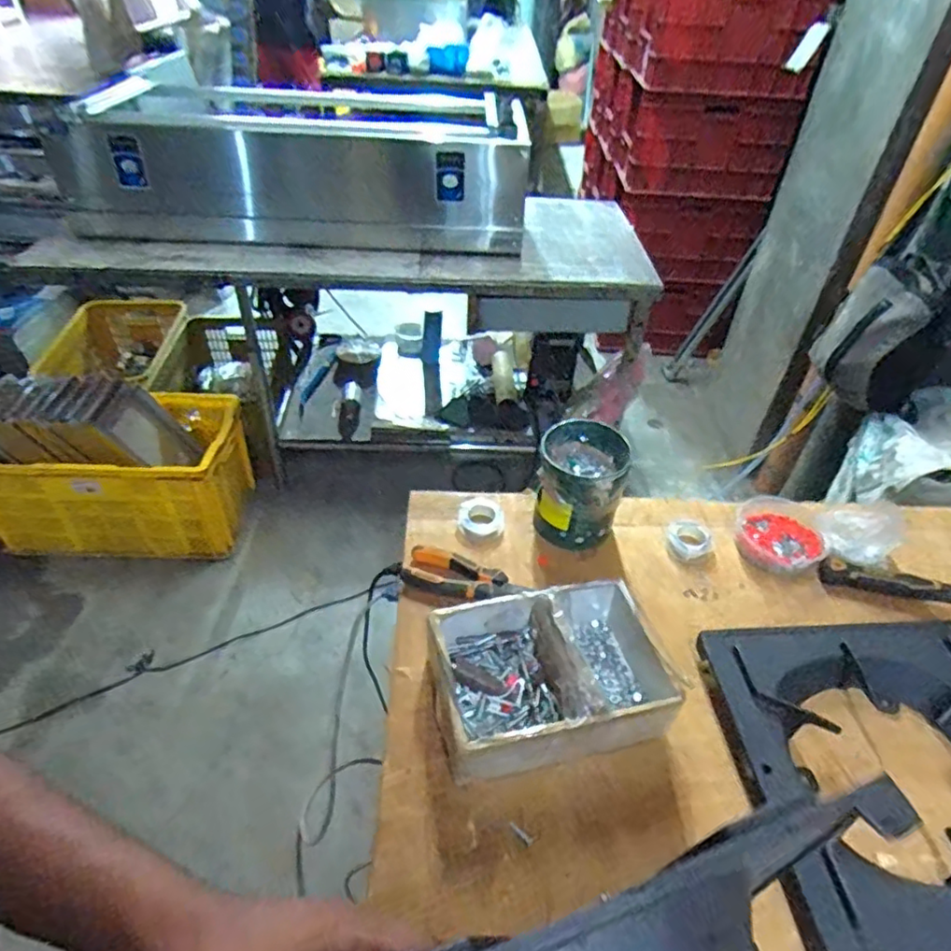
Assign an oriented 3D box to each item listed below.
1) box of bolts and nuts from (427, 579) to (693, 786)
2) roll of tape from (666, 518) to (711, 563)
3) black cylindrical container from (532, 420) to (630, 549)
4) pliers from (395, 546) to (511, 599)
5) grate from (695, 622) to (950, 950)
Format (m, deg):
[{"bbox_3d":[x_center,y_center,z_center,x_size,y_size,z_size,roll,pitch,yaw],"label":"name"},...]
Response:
[{"bbox_3d":[0.073,0.195,0.636,0.226,0.085,0.159,-11,44,-15],"label":"box of bolts and nuts"},{"bbox_3d":[0.280,0.085,0.825,0.056,0.017,0.067,10,43,7],"label":"roll of tape"},{"bbox_3d":[0.136,0.012,0.817,0.101,0.120,0.123,10,43,7],"label":"black cylindrical container"},{"bbox_3d":[-0.028,0.119,0.753,0.118,0.027,0.055,19,45,17],"label":"pliers"},{"bbox_3d":[0.404,0.283,0.606,0.310,0.051,0.302,-1,42,-5],"label":"grate"}]

